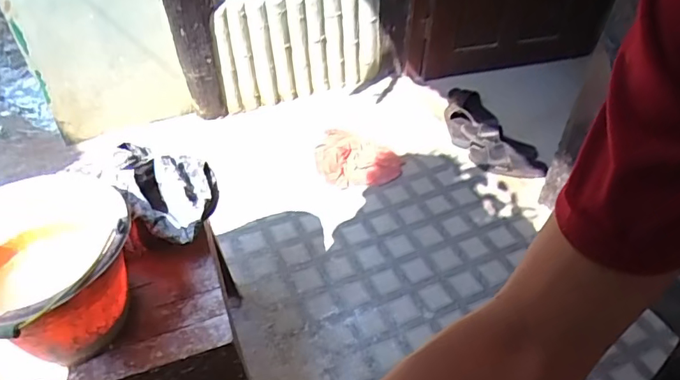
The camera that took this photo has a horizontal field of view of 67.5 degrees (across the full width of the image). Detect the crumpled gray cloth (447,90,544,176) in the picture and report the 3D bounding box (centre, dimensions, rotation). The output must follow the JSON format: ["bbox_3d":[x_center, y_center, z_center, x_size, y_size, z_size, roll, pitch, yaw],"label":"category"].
[{"bbox_3d":[0.525,-0.223,1.915,0.222,0.068,0.537,-15,46,-15],"label":"crumpled gray cloth"}]

